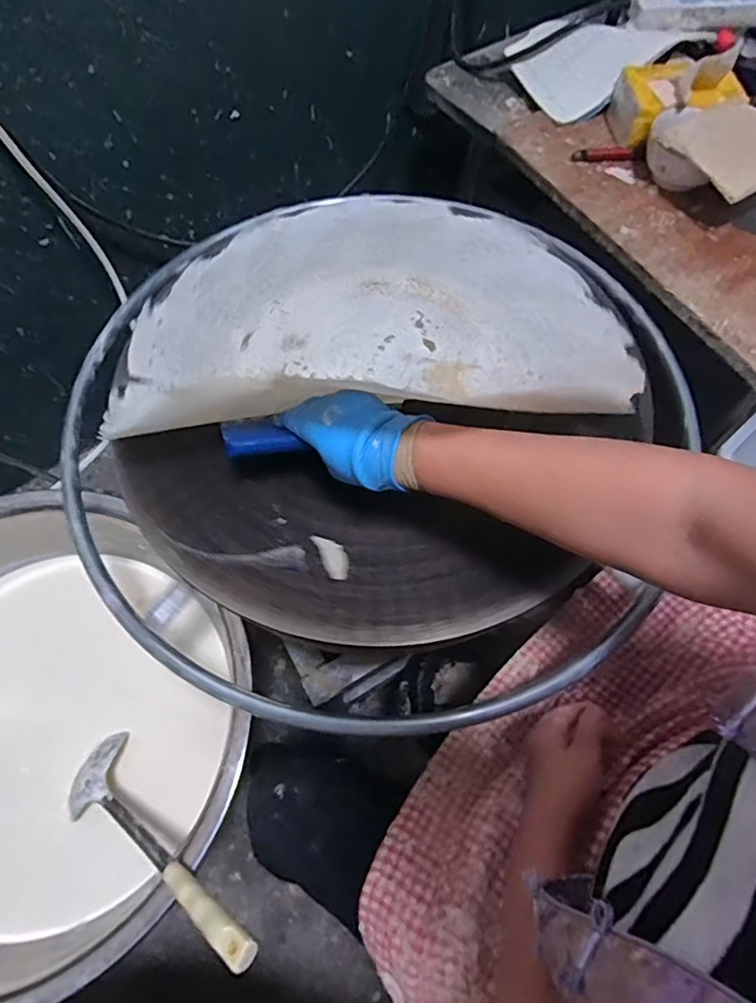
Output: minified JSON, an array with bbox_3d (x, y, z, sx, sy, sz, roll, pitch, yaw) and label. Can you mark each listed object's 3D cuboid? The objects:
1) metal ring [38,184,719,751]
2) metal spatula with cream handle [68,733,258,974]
[{"bbox_3d":[-0.001,-0.102,0.646,0.712,0.056,0.689,-1,68,1],"label":"metal ring"},{"bbox_3d":[-0.237,0.365,0.597,0.342,0.041,0.096,14,61,40],"label":"metal spatula with cream handle"}]

